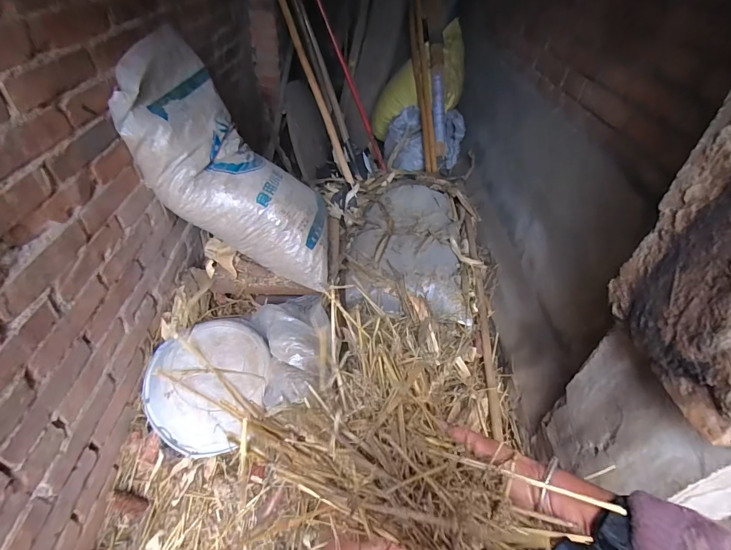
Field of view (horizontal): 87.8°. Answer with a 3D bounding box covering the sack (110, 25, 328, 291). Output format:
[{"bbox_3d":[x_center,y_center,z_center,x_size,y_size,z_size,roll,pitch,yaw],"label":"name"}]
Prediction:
[{"bbox_3d":[-0.368,-0.261,1.064,0.203,0.717,0.333,-23,29,34],"label":"sack"}]

